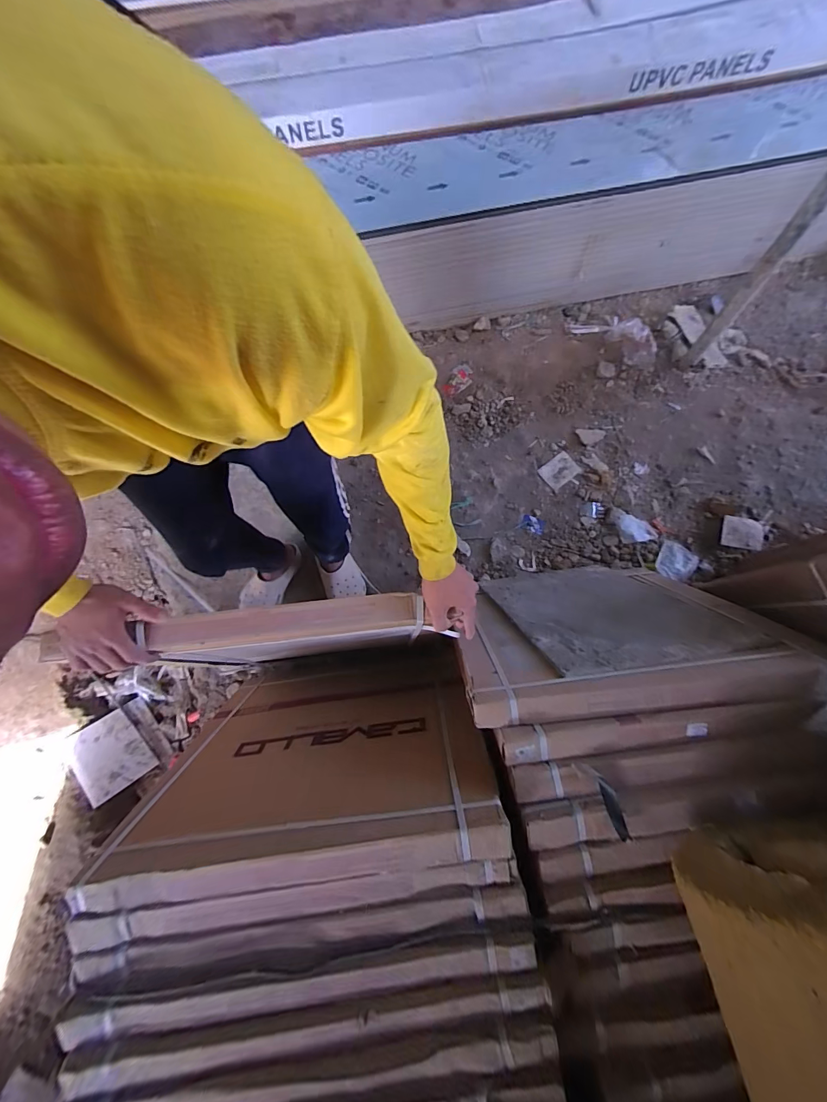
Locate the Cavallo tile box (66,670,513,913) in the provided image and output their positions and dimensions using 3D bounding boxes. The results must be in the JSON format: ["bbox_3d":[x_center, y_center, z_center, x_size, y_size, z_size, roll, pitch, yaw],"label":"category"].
[{"bbox_3d":[-0.166,0.377,0.797,0.581,0.555,0.035,-9,99,1],"label":"Cavallo tile box"}]

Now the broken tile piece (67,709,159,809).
[{"bbox_3d":[-0.917,0.616,1.180,0.171,0.014,0.215,-31,86,-31],"label":"broken tile piece"}]

